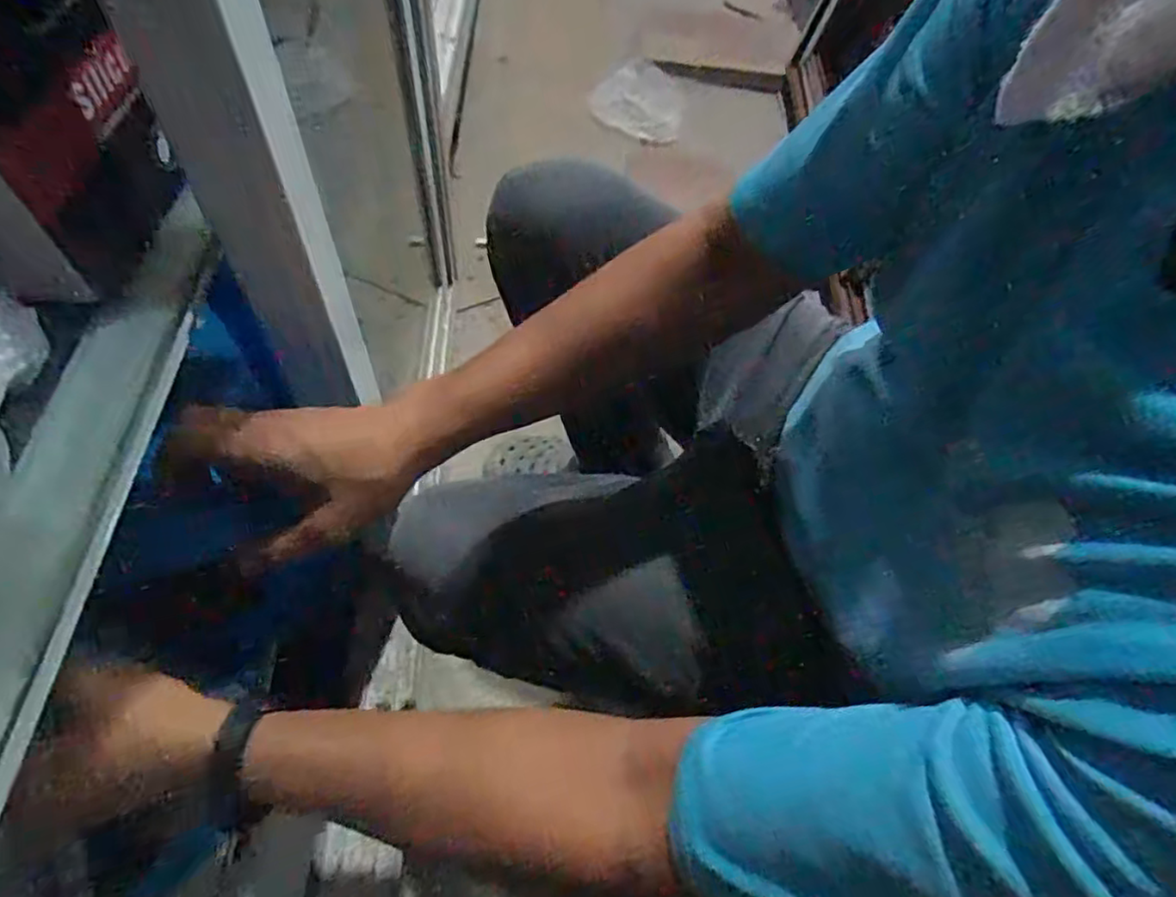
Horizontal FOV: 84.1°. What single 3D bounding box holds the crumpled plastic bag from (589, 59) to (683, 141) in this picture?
[{"bbox_3d":[0.130,-0.865,1.585,0.222,0.069,0.284,13,58,4],"label":"crumpled plastic bag"}]

